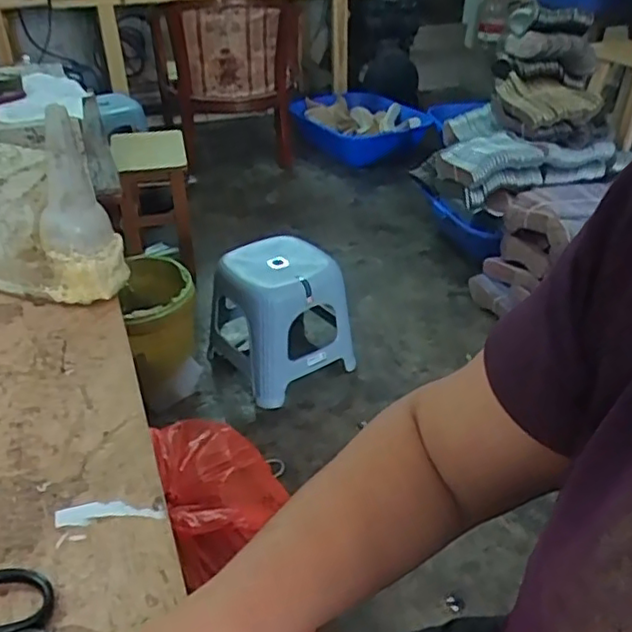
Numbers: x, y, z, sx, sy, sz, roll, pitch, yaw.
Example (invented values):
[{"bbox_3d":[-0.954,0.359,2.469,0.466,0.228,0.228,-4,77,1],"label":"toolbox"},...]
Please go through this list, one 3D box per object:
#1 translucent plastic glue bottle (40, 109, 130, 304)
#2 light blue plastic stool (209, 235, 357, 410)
[{"bbox_3d":[-0.239,-0.104,0.640,0.076,0.180,0.071,-14,36,-21],"label":"translucent plastic glue bottle"},{"bbox_3d":[-0.100,-0.013,1.633,0.283,0.300,0.299,-22,40,-30],"label":"light blue plastic stool"}]

